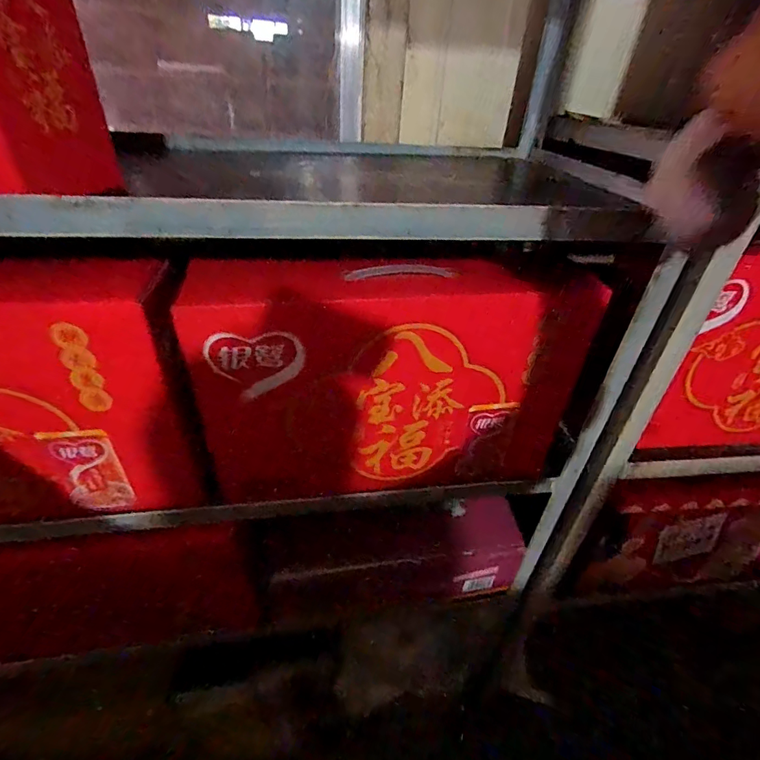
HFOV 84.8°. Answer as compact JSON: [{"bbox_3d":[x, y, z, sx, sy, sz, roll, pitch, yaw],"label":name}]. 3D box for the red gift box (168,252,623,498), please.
[{"bbox_3d":[0.013,0.001,0.459,0.384,0.251,0.085,-3,37,-10],"label":"red gift box"}]

